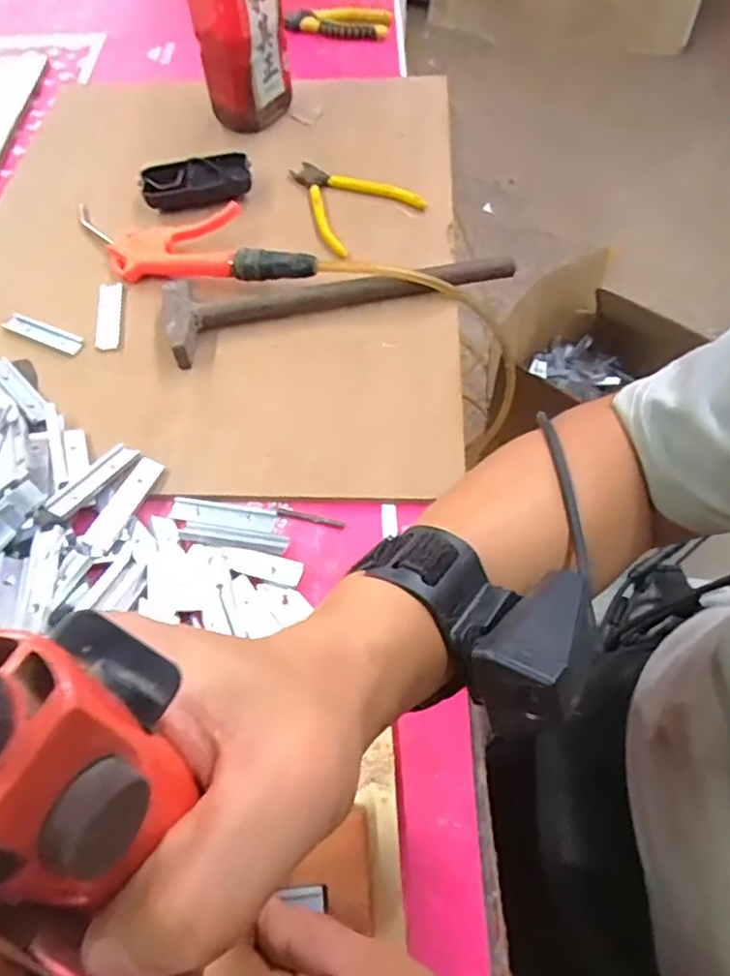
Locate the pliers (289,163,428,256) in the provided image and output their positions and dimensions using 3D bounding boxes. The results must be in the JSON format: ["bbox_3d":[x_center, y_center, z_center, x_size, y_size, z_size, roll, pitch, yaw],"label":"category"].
[{"bbox_3d":[-0.019,-0.302,0.644,0.107,0.019,0.129,-30,62,-17],"label":"pliers"}]

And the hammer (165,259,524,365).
[{"bbox_3d":[-0.027,-0.179,0.570,0.305,0.048,0.077,-15,59,-9],"label":"hammer"}]

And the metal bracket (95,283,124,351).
[{"bbox_3d":[-0.230,-0.155,0.567,0.021,0.011,0.078,-6,58,-4],"label":"metal bracket"}]

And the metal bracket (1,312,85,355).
[{"bbox_3d":[-0.285,-0.138,0.559,0.076,0.006,0.020,19,60,12],"label":"metal bracket"}]

